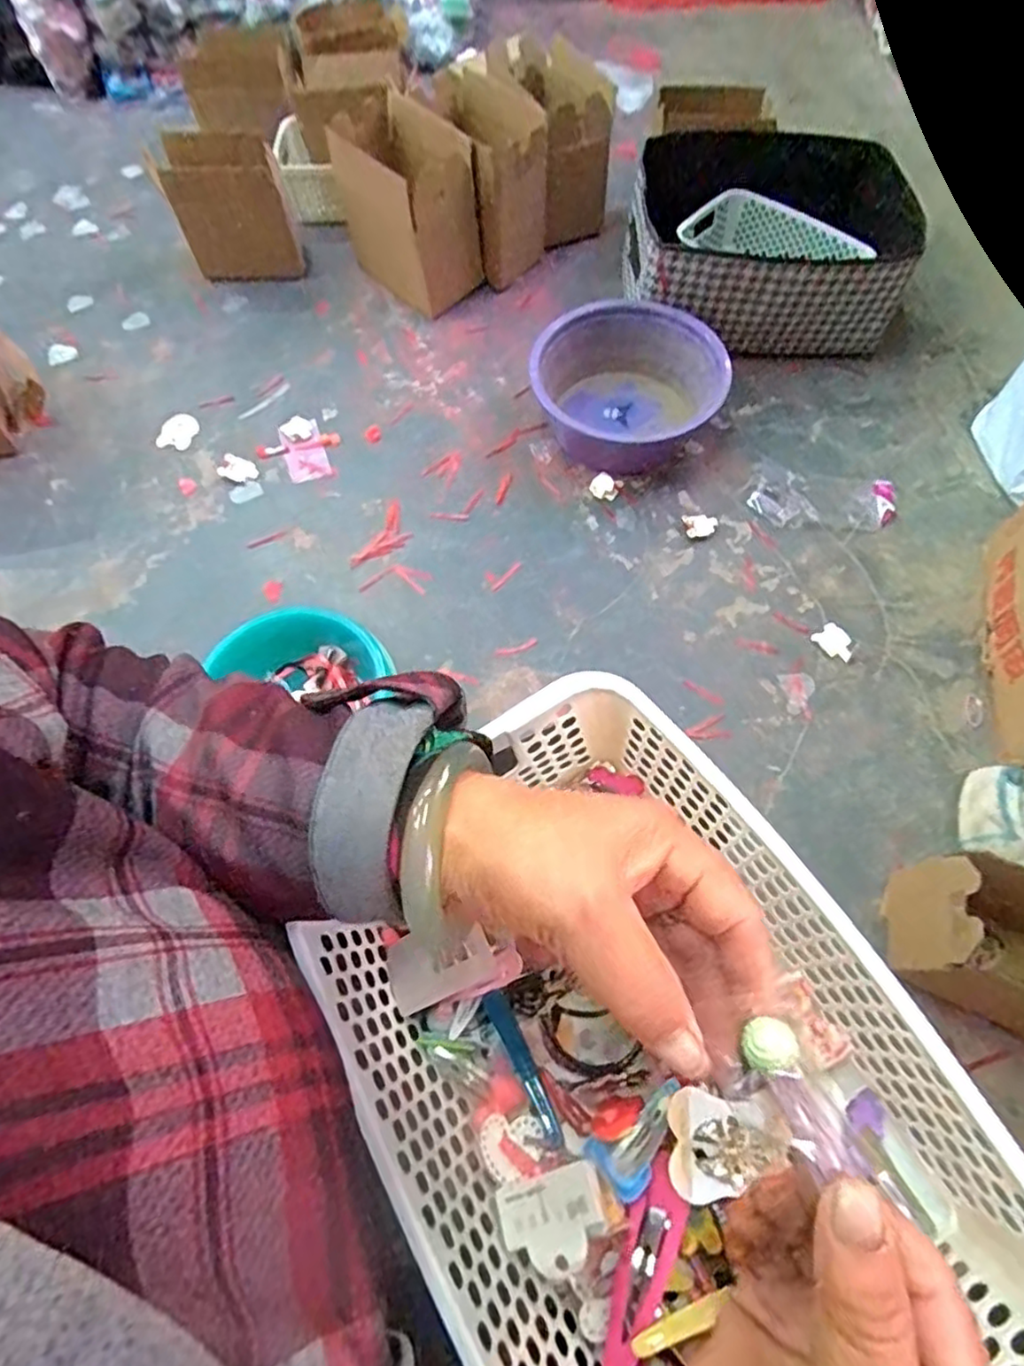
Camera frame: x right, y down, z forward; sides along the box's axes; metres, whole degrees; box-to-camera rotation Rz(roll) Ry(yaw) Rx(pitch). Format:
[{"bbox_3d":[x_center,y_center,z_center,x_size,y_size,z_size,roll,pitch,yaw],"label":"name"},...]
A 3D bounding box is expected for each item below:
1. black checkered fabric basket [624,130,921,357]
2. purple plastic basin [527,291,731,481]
[{"bbox_3d":[0.406,-0.706,1.085,0.420,0.188,0.299,-2,65,1],"label":"black checkered fabric basket"},{"bbox_3d":[0.183,-0.451,1.010,0.248,0.113,0.254,-1,65,1],"label":"purple plastic basin"}]

